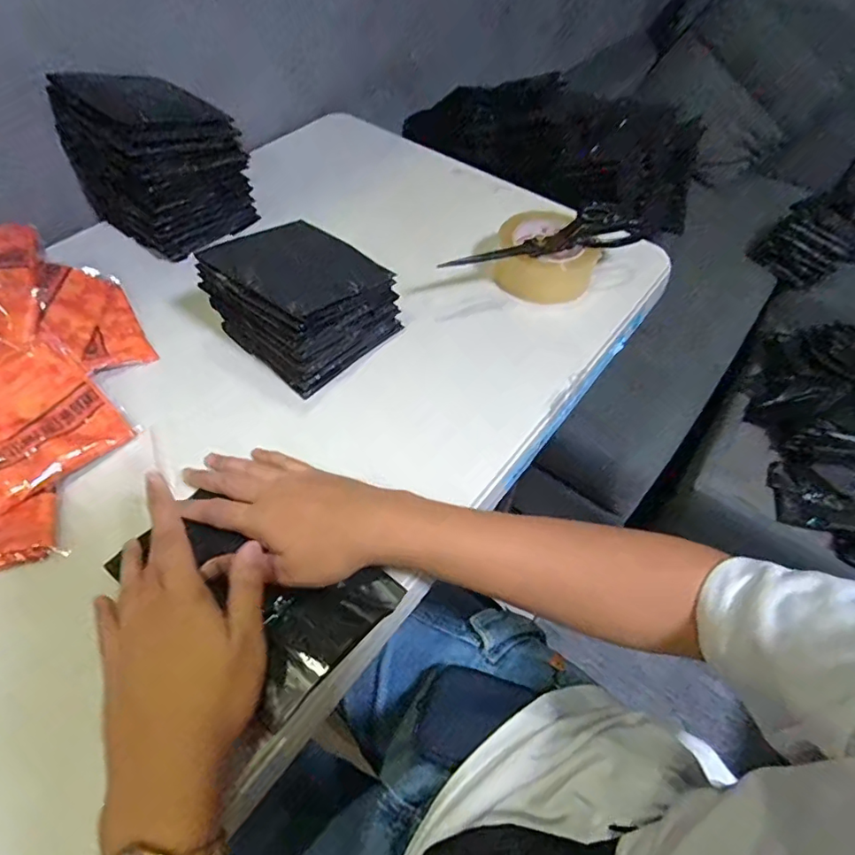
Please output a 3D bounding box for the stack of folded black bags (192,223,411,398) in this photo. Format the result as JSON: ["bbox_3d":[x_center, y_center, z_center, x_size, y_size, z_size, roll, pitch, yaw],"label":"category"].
[{"bbox_3d":[-0.123,-0.130,0.528,0.130,0.103,0.141,36,59,21],"label":"stack of folded black bags"}]

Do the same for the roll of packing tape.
[{"bbox_3d":[0.139,-0.195,0.624,0.116,0.059,0.119,2,53,-2],"label":"roll of packing tape"}]

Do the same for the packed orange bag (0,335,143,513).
[{"bbox_3d":[-0.347,-0.006,0.458,0.122,0.018,0.125,46,62,0],"label":"packed orange bag"}]

